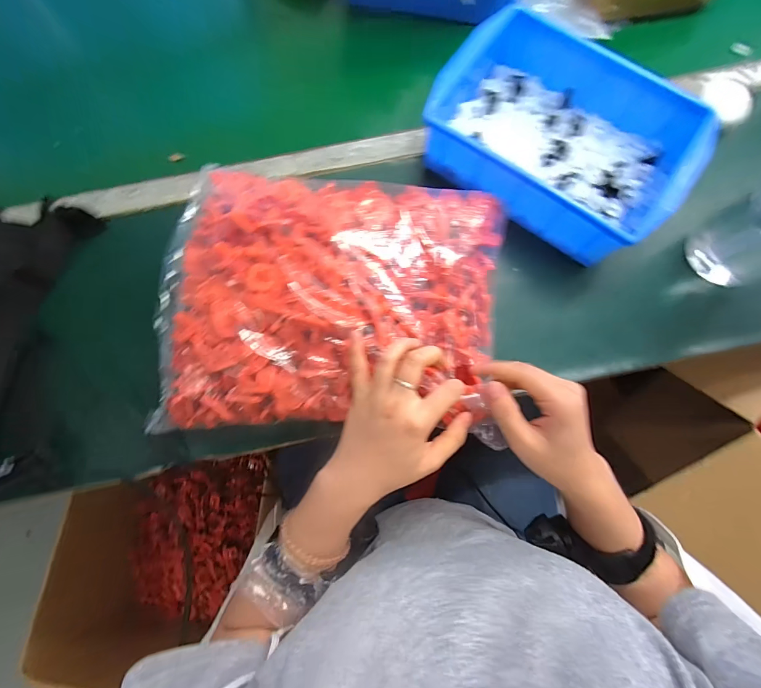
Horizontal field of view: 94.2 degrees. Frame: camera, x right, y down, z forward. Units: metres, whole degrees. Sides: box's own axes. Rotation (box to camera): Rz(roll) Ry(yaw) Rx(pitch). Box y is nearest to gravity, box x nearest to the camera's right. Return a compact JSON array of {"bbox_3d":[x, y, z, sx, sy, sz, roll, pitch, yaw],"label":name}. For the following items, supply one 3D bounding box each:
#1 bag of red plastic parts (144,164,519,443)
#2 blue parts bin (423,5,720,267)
[{"bbox_3d":[-0.052,-0.047,0.337,0.325,0.063,0.251,3,79,1],"label":"bag of red plastic parts"},{"bbox_3d":[0.190,-0.226,0.383,0.252,0.066,0.183,37,82,7],"label":"blue parts bin"}]

